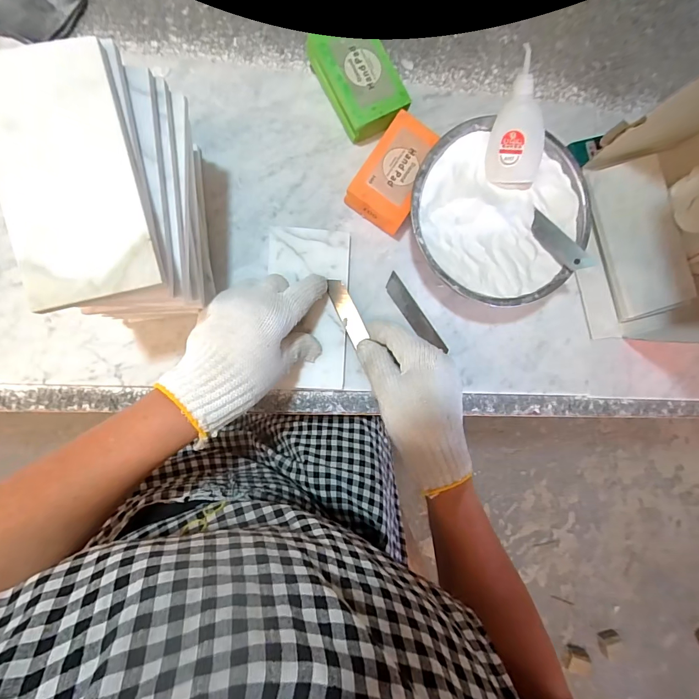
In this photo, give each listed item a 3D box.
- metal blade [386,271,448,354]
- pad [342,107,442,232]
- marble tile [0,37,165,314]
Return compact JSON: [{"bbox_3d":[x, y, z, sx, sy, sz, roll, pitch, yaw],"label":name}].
[{"bbox_3d":[0.065,-0.034,0.382,0.018,0.004,0.090,-36,93,-5],"label":"metal blade"},{"bbox_3d":[0.045,-0.165,0.368,0.057,0.033,0.097,33,87,-5],"label":"pad"},{"bbox_3d":[-0.166,-0.103,0.226,0.075,0.009,0.148,-15,89,-7],"label":"marble tile"}]

